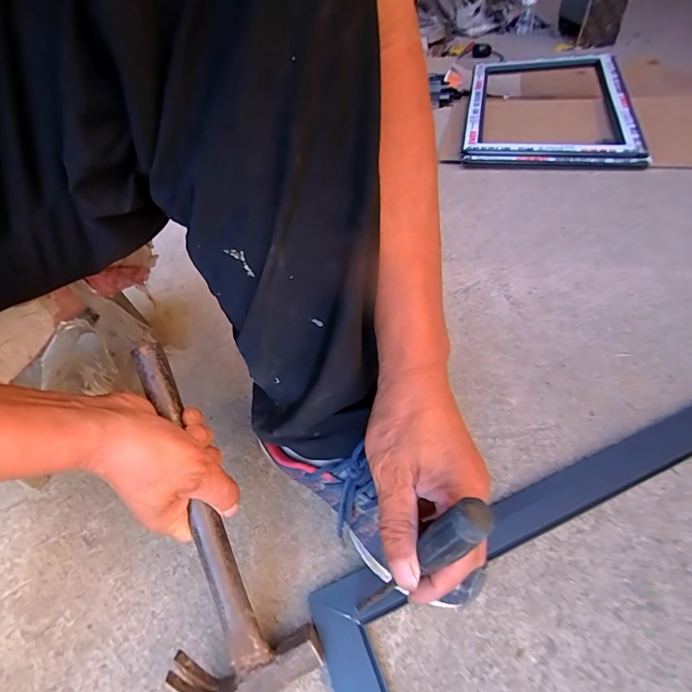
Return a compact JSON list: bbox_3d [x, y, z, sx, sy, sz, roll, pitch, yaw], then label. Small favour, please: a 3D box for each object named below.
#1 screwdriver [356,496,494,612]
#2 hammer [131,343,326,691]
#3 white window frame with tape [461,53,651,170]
[{"bbox_3d":[0.047,0.159,0.280,0.031,0.215,0.020,4,48,-12],"label":"screwdriver"},{"bbox_3d":[-0.125,0.147,0.333,0.110,0.026,0.299,-21,88,-11],"label":"hammer"},{"bbox_3d":[0.455,-0.558,0.901,0.348,0.067,0.536,7,49,15],"label":"white window frame with tape"}]

